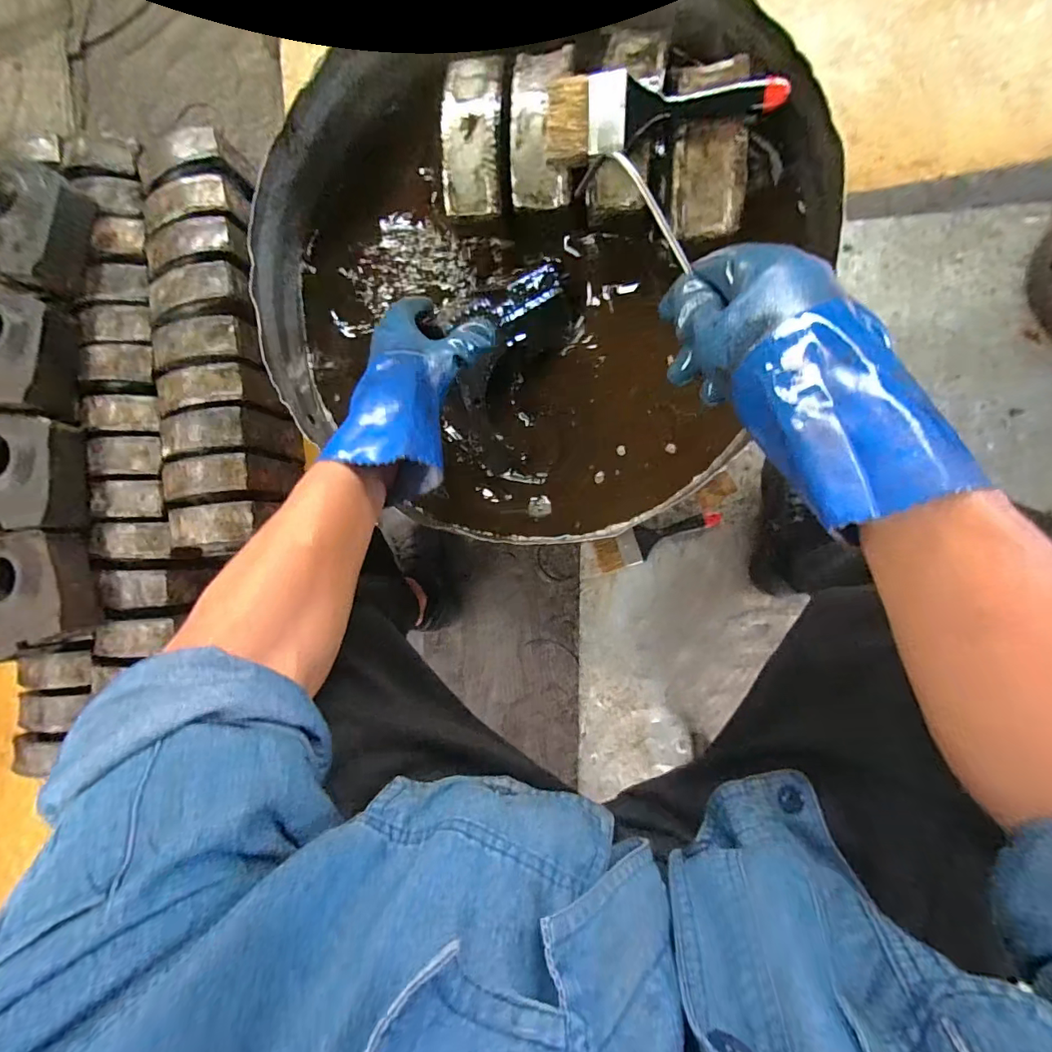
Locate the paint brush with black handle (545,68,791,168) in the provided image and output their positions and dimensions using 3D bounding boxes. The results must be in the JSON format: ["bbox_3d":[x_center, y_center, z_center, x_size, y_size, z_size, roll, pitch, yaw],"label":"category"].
[{"bbox_3d":[0.120,-0.372,0.442,0.202,0.027,0.069,3,89,9],"label":"paint brush with black handle"}]

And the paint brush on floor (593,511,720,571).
[{"bbox_3d":[0.217,0.019,0.812,0.209,0.017,0.056,-22,85,8],"label":"paint brush on floor"}]

